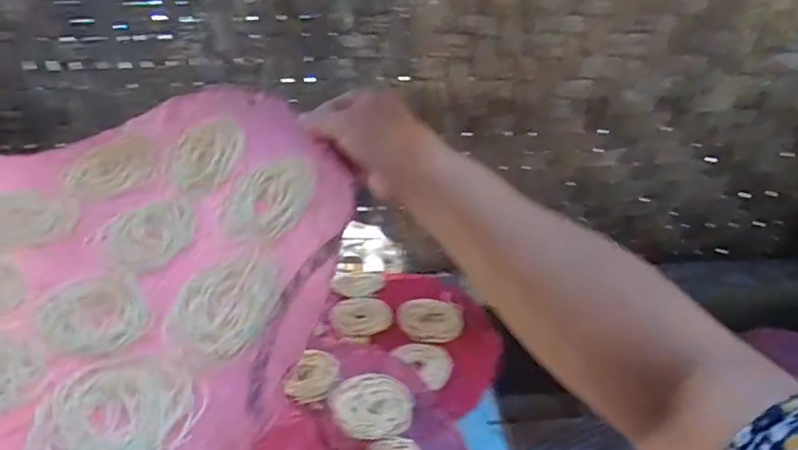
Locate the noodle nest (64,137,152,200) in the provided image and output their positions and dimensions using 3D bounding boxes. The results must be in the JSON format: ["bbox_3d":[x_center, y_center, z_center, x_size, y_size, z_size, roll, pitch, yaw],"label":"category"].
[{"bbox_3d":[-0.248,-0.052,0.446,0.066,0.019,0.066,-19,38,-29],"label":"noodle nest"}]

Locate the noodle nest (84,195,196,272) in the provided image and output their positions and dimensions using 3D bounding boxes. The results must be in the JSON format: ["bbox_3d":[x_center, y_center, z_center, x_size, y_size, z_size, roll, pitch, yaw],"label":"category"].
[{"bbox_3d":[-0.185,0.005,0.393,0.071,0.009,0.065,26,58,26],"label":"noodle nest"}]

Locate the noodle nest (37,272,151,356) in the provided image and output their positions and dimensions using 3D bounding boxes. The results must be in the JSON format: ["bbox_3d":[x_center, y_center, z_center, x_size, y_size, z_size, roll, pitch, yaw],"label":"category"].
[{"bbox_3d":[-0.197,0.057,0.337,0.057,0.011,0.066,-18,38,-29],"label":"noodle nest"}]

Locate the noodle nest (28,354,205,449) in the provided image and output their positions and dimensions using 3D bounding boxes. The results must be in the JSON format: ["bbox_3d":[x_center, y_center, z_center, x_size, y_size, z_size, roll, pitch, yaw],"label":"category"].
[{"bbox_3d":[-0.154,0.102,0.290,0.079,0.015,0.069,-18,38,-29],"label":"noodle nest"}]

